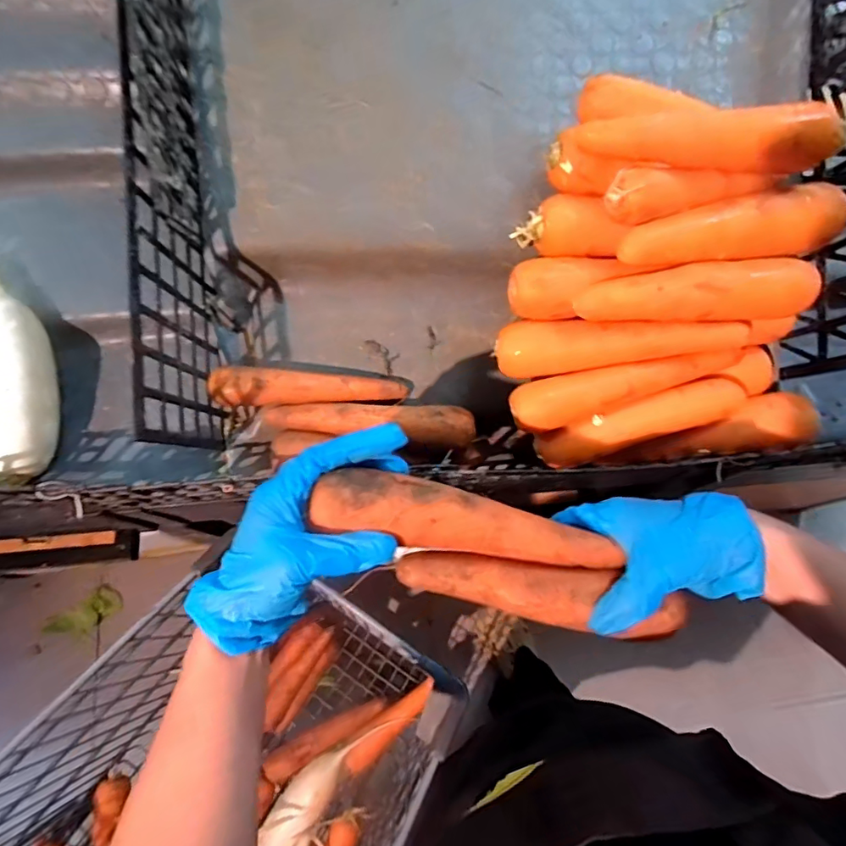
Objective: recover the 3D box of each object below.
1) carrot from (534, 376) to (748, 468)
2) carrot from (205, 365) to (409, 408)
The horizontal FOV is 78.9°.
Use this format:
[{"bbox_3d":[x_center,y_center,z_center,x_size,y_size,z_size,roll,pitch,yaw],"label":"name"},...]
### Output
[{"bbox_3d":[0.202,-0.001,0.477,0.188,0.031,0.036,-18,71,4],"label":"carrot"},{"bbox_3d":[-0.108,-0.033,0.499,0.183,0.033,0.034,-1,70,-3],"label":"carrot"}]

